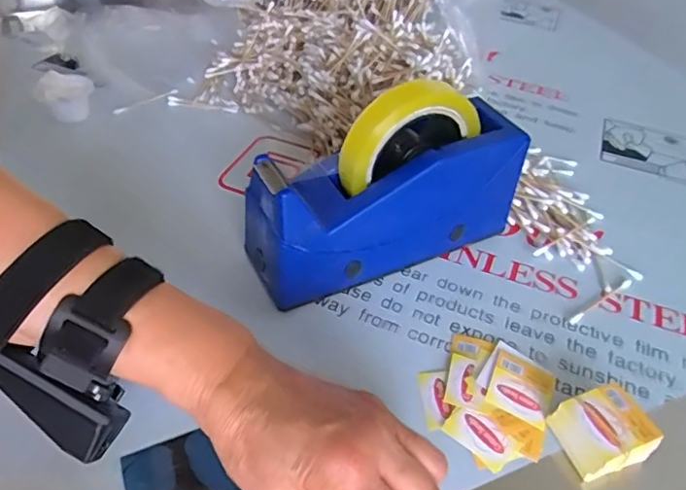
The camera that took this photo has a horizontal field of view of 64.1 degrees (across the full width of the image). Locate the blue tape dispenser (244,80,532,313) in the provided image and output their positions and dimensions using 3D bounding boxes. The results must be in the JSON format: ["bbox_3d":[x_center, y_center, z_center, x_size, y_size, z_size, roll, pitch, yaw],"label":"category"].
[{"bbox_3d":[0.033,-0.044,0.395,0.204,0.133,0.065,-18,49,-23],"label":"blue tape dispenser"}]

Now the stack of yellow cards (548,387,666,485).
[{"bbox_3d":[0.154,0.111,0.326,0.047,0.024,0.043,-11,46,-16],"label":"stack of yellow cards"}]

